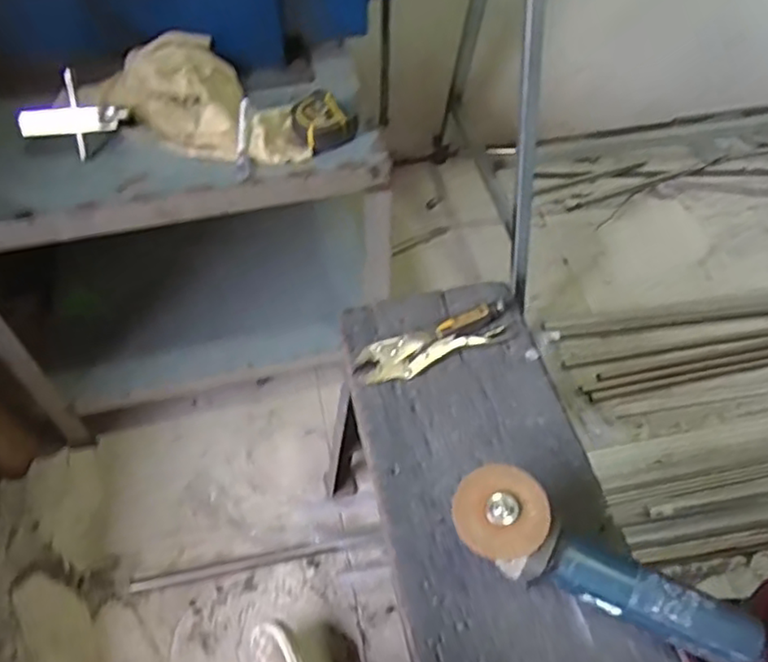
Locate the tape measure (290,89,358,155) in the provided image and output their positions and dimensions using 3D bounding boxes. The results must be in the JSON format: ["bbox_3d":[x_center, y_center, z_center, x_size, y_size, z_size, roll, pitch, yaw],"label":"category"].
[{"bbox_3d":[-0.081,-0.283,0.873,0.079,0.040,0.077,-31,58,-22],"label":"tape measure"}]

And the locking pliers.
[{"bbox_3d":[0.066,0.016,0.842,0.210,0.024,0.052,-18,55,-14],"label":"locking pliers"}]

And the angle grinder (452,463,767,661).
[{"bbox_3d":[0.211,0.224,0.626,0.298,0.079,0.090,19,55,14],"label":"angle grinder"}]

